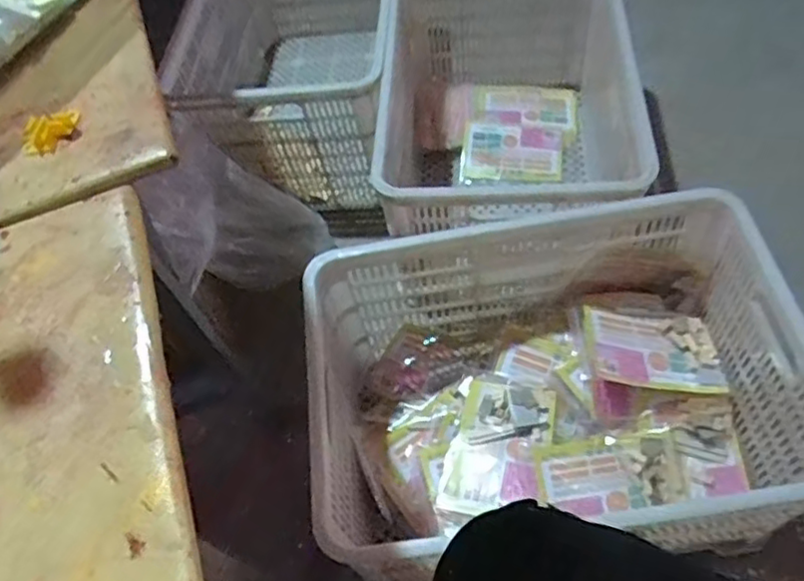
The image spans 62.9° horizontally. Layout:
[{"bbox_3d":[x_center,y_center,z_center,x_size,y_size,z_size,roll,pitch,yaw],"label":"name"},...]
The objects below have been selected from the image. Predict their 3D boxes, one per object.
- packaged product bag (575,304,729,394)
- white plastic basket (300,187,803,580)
[{"bbox_3d":[0.372,0.085,0.985,0.209,0.027,0.126,7,52,-11],"label":"packaged product bag"},{"bbox_3d":[0.202,0.146,0.939,0.615,0.300,0.440,-9,56,2],"label":"white plastic basket"}]

